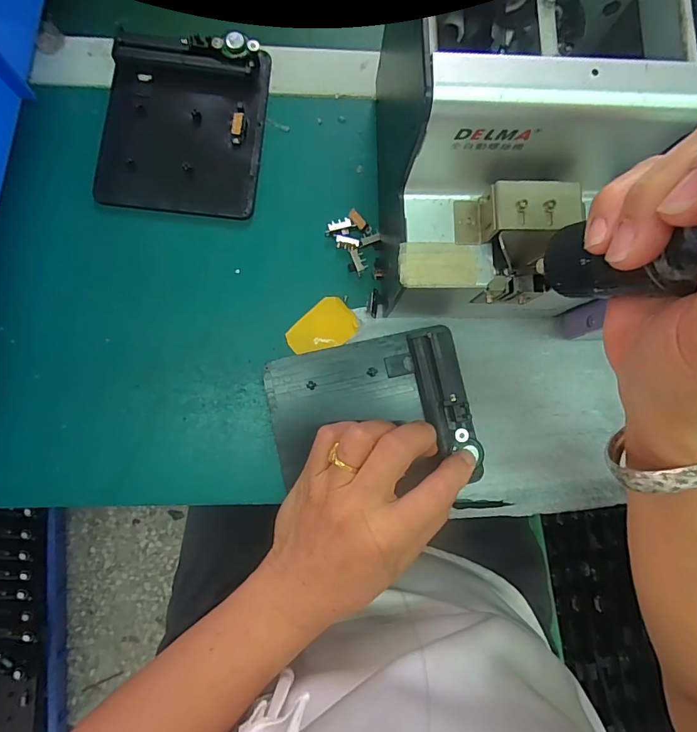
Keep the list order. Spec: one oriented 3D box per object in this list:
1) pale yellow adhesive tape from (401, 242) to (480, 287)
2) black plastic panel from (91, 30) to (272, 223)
[{"bbox_3d":[0.049,-0.055,0.238,0.042,0.004,0.024,0,87,-2],"label":"pale yellow adhesive tape"},{"bbox_3d":[-0.118,-0.171,0.313,0.110,0.017,0.125,6,86,-2],"label":"black plastic panel"}]

